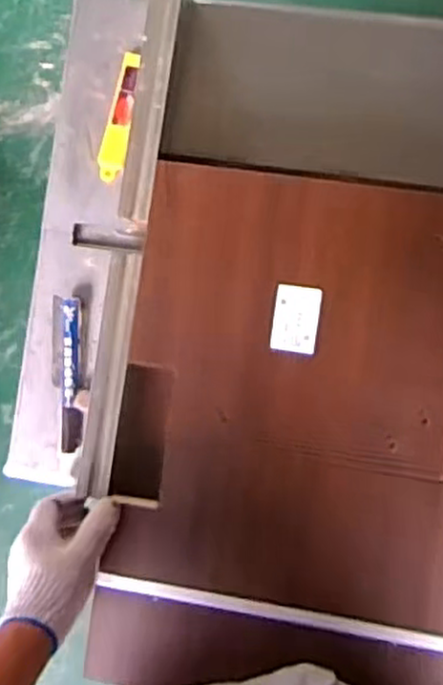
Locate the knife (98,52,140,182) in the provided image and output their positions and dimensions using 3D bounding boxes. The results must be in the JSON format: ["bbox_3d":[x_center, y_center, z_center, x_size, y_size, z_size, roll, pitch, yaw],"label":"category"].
[{"bbox_3d":[-0.106,-0.239,0.748,0.029,0.017,0.133,16,92,6],"label":"knife"}]

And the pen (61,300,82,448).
[{"bbox_3d":[-0.156,0.034,0.734,0.025,0.021,0.159,-1,90,7],"label":"pen"}]

